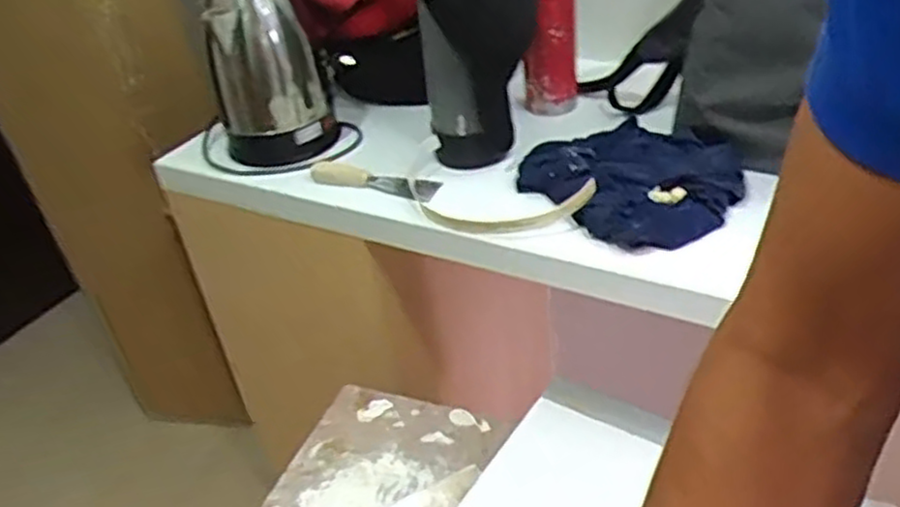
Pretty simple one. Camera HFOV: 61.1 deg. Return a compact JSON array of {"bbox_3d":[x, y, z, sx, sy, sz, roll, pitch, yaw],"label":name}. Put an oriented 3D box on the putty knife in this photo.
[{"bbox_3d":[-0.103,-0.089,0.958,0.183,0.024,0.045,11,38,24],"label":"putty knife"}]

